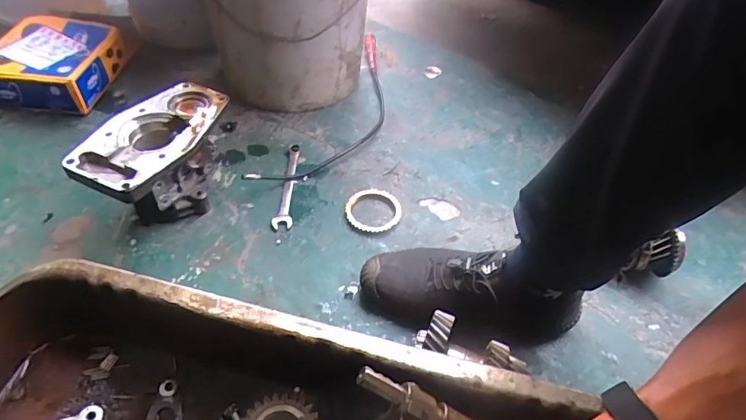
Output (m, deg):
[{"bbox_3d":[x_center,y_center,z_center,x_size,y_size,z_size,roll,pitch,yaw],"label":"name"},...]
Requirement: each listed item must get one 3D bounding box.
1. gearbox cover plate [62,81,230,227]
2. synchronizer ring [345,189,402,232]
[{"bbox_3d":[-0.278,-0.063,0.621,0.115,0.115,0.198,16,48,7],"label":"gearbox cover plate"},{"bbox_3d":[0.001,-0.001,0.661,0.078,0.011,0.075,4,47,-4],"label":"synchronizer ring"}]

